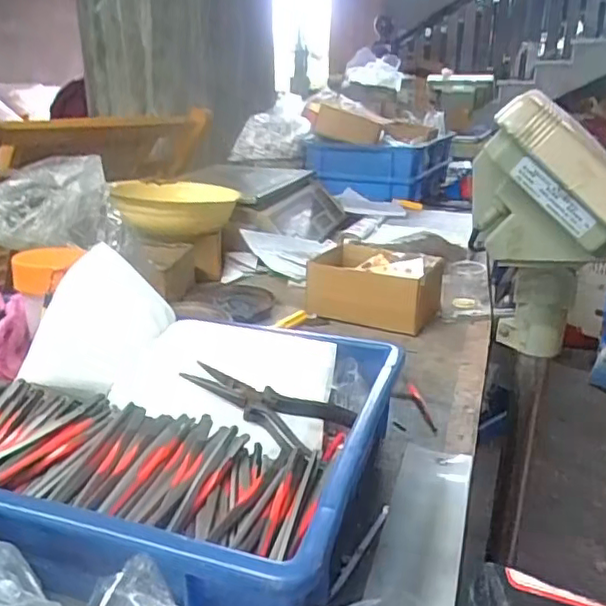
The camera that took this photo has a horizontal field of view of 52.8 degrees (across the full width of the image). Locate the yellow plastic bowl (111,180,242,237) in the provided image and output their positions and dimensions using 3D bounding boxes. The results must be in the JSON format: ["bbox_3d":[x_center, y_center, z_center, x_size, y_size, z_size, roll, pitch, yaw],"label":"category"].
[{"bbox_3d":[-0.188,-0.141,0.904,0.180,0.059,0.147,-6,21,-16],"label":"yellow plastic bowl"}]

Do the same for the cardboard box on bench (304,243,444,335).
[{"bbox_3d":[0.095,-0.021,0.792,0.166,0.070,0.113,9,22,23],"label":"cardboard box on bench"}]

